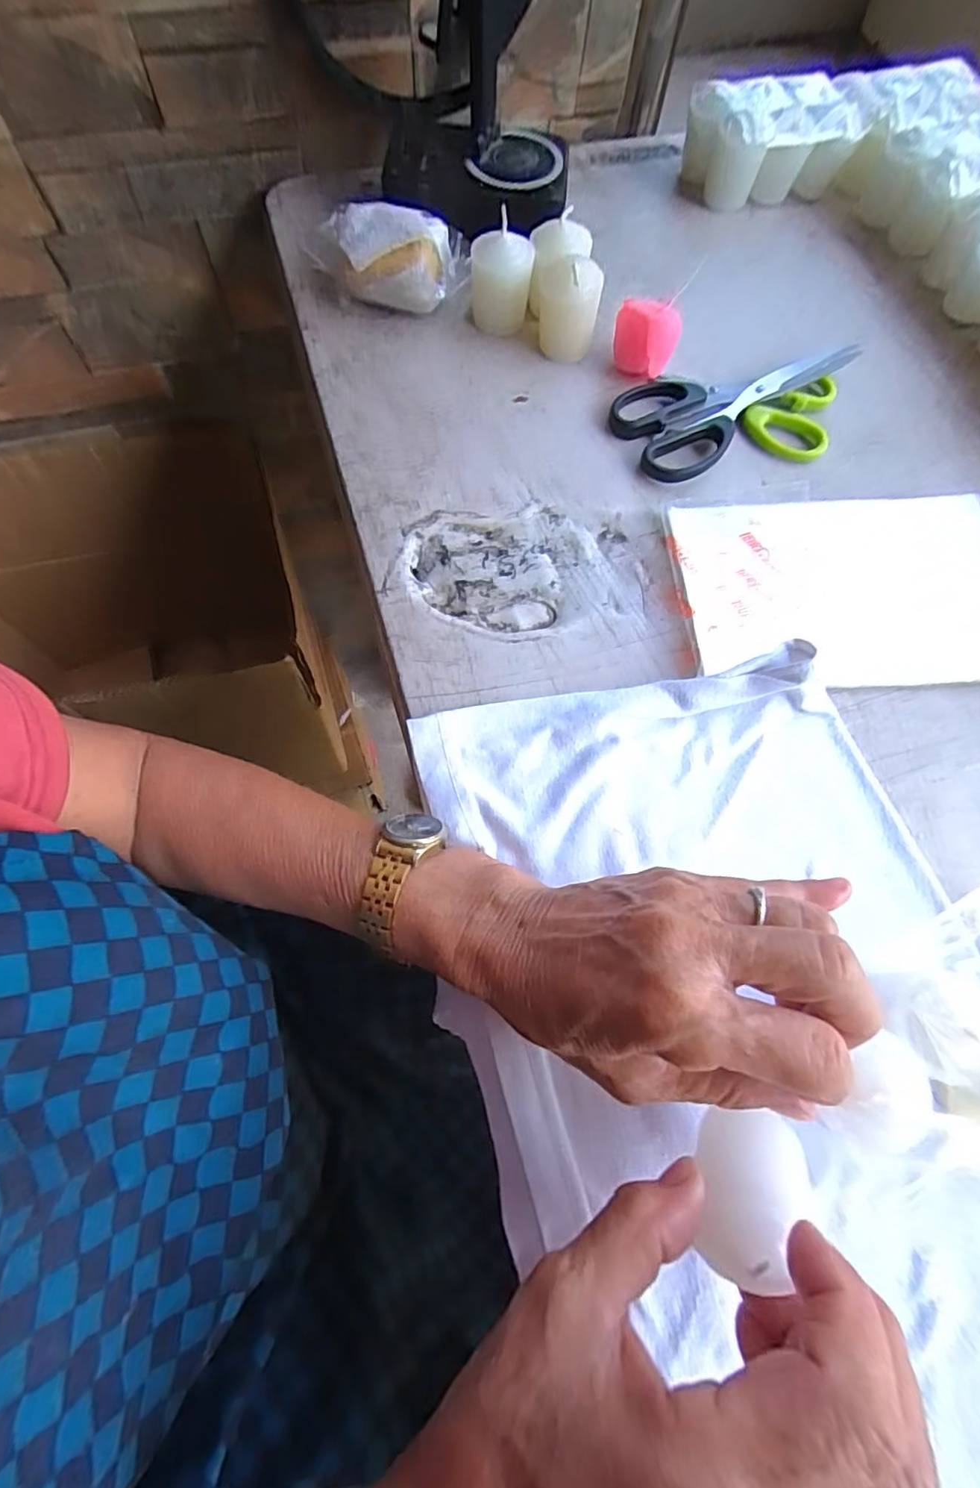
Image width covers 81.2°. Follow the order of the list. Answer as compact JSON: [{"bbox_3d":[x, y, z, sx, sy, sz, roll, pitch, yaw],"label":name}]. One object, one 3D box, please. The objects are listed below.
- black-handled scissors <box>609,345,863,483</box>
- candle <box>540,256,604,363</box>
[{"bbox_3d":[0.155,-0.217,0.355,0.164,0.011,0.065,-30,75,-11],"label":"black-handled scissors"},{"bbox_3d":[0.048,-0.268,0.353,0.035,0.048,0.031,9,71,1],"label":"candle"}]

